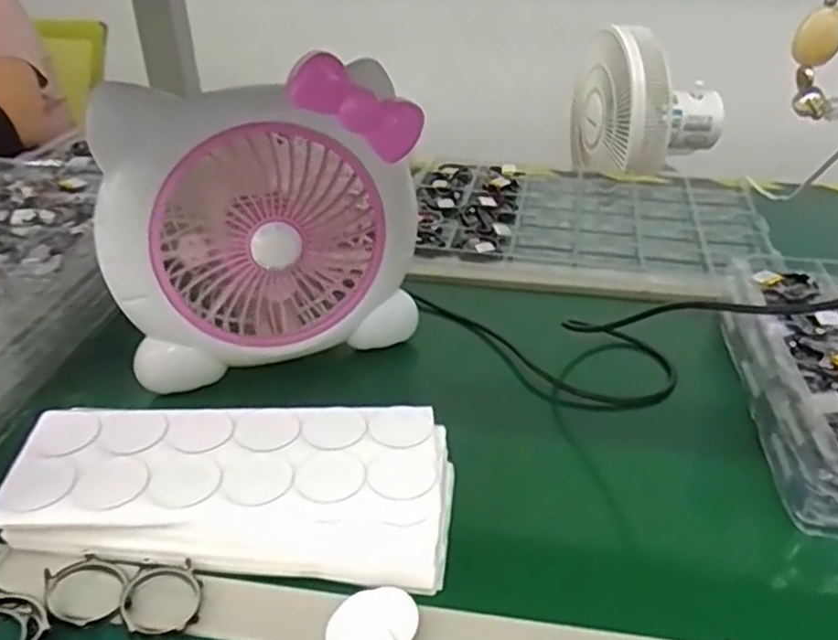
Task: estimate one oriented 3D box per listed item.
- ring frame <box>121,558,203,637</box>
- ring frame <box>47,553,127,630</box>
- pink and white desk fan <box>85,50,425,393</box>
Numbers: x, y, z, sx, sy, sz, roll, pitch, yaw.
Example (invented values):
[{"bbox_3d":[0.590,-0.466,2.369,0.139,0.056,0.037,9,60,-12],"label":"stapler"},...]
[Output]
[{"bbox_3d":[-0.157,0.173,0.433,0.045,0.014,0.050,1,33,1],"label":"ring frame"},{"bbox_3d":[-0.203,0.165,0.431,0.042,0.013,0.048,-22,39,-30],"label":"ring frame"},{"bbox_3d":[-0.127,-0.077,0.592,0.258,0.231,0.089,-6,34,-10],"label":"pink and white desk fan"}]

